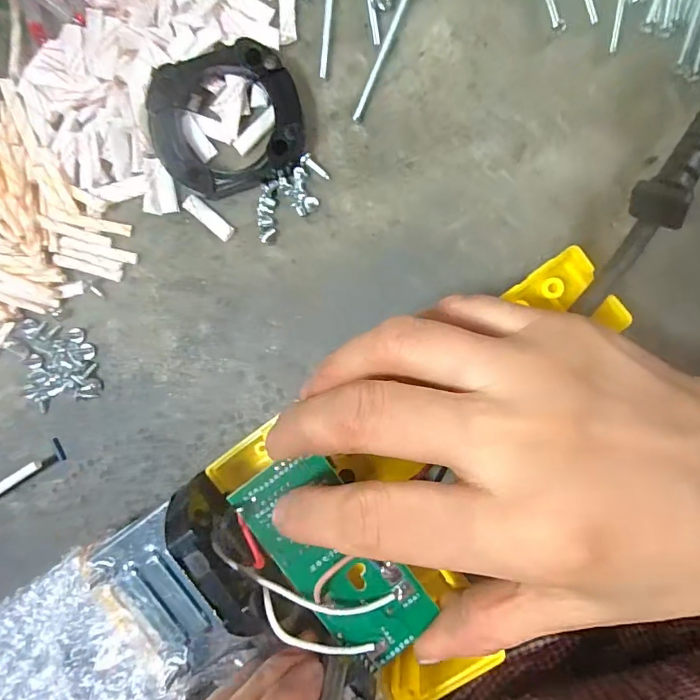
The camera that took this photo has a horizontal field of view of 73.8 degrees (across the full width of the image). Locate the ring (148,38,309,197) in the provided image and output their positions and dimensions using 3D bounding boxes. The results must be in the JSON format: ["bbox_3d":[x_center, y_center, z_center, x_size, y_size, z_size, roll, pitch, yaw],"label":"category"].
[{"bbox_3d":[-0.048,-0.091,0.180,0.056,0.013,0.056,0,95,4],"label":"ring"}]

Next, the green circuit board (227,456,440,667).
[{"bbox_3d":[-0.004,0.069,0.156,0.033,0.008,0.076,-41,93,6],"label":"green circuit board"}]

